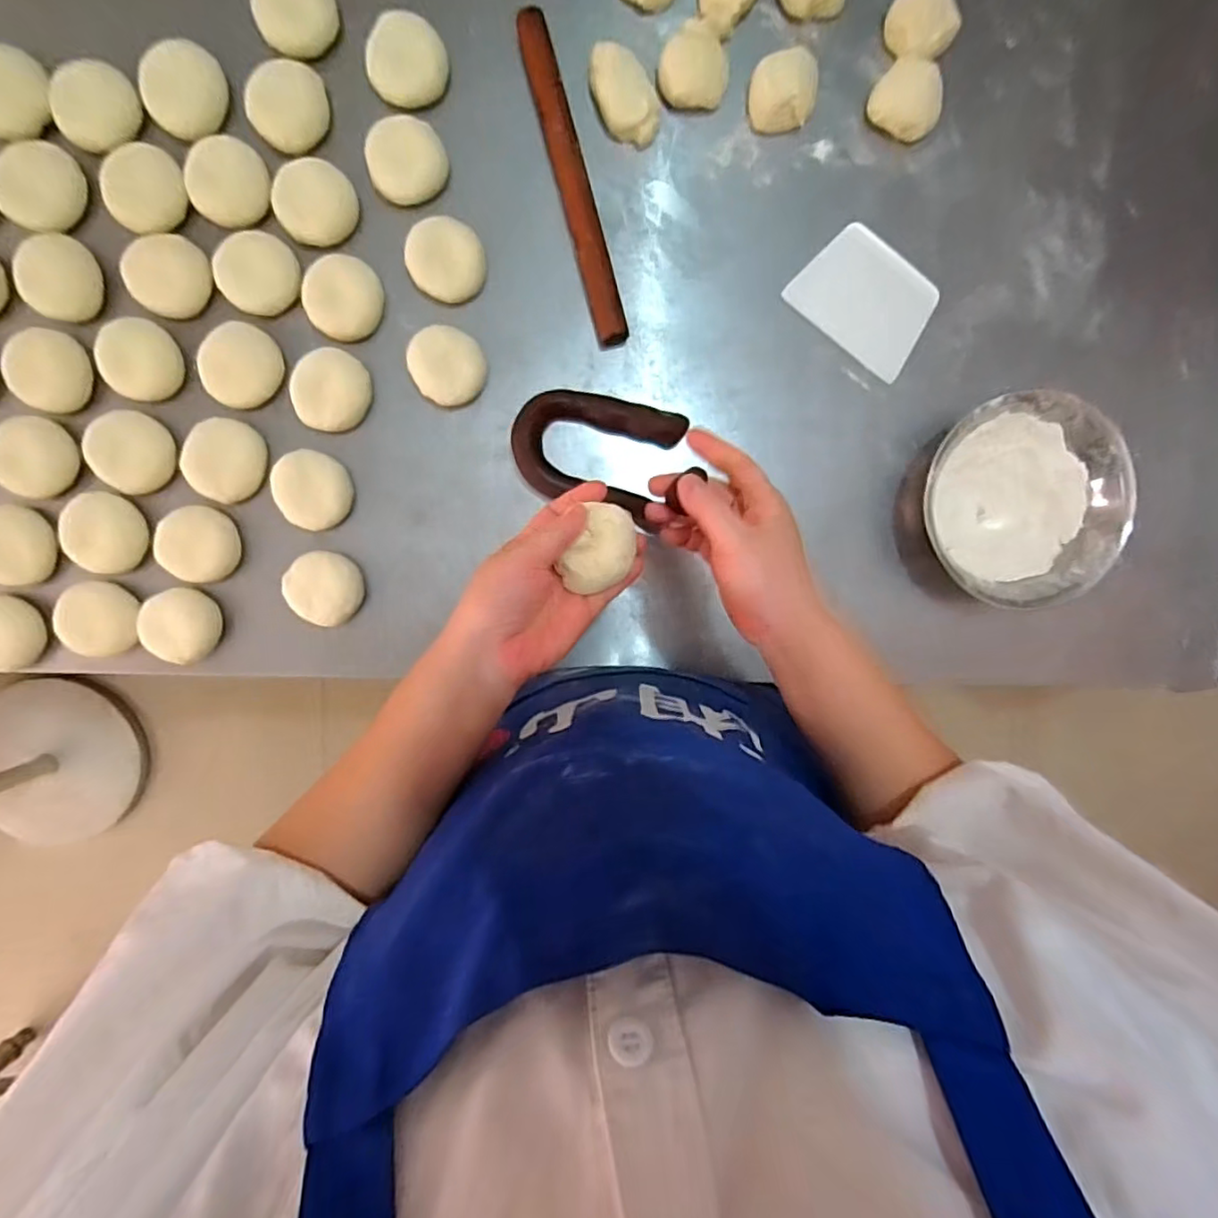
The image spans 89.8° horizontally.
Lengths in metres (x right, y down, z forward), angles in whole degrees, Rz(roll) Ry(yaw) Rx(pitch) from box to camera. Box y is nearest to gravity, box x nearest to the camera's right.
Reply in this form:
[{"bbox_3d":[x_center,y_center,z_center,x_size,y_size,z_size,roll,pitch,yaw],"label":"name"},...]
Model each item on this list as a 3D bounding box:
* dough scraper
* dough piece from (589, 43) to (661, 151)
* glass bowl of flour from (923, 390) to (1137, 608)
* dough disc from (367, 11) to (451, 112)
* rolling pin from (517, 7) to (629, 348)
[{"bbox_3d":[0.243,-0.291,0.573,0.126,0.005,0.094,38,95,-2],"label":"dough scraper"},{"bbox_3d":[0.011,-0.447,0.530,0.043,0.023,0.080,-42,96,0],"label":"dough piece"},{"bbox_3d":[0.374,-0.099,0.563,0.184,0.054,0.179,0,94,-4],"label":"glass bowl of flour"},{"bbox_3d":[-0.173,-0.472,0.525,0.065,0.013,0.077,-2,94,-4],"label":"dough disc"},{"bbox_3d":[-0.031,-0.376,0.536,0.027,0.021,0.277,-16,95,-3],"label":"rolling pin"}]

